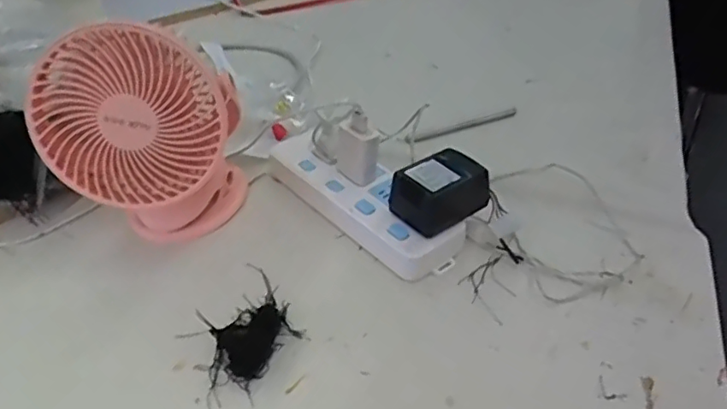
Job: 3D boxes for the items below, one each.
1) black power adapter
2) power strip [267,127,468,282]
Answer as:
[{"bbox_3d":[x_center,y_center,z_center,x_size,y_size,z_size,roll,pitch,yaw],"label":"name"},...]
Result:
[{"bbox_3d":[0.062,-0.014,0.493,0.075,0.037,0.054,-24,45,-28],"label":"black power adapter"},{"bbox_3d":[-0.016,-0.013,0.549,0.075,0.033,0.234,-31,48,-33],"label":"power strip"}]

